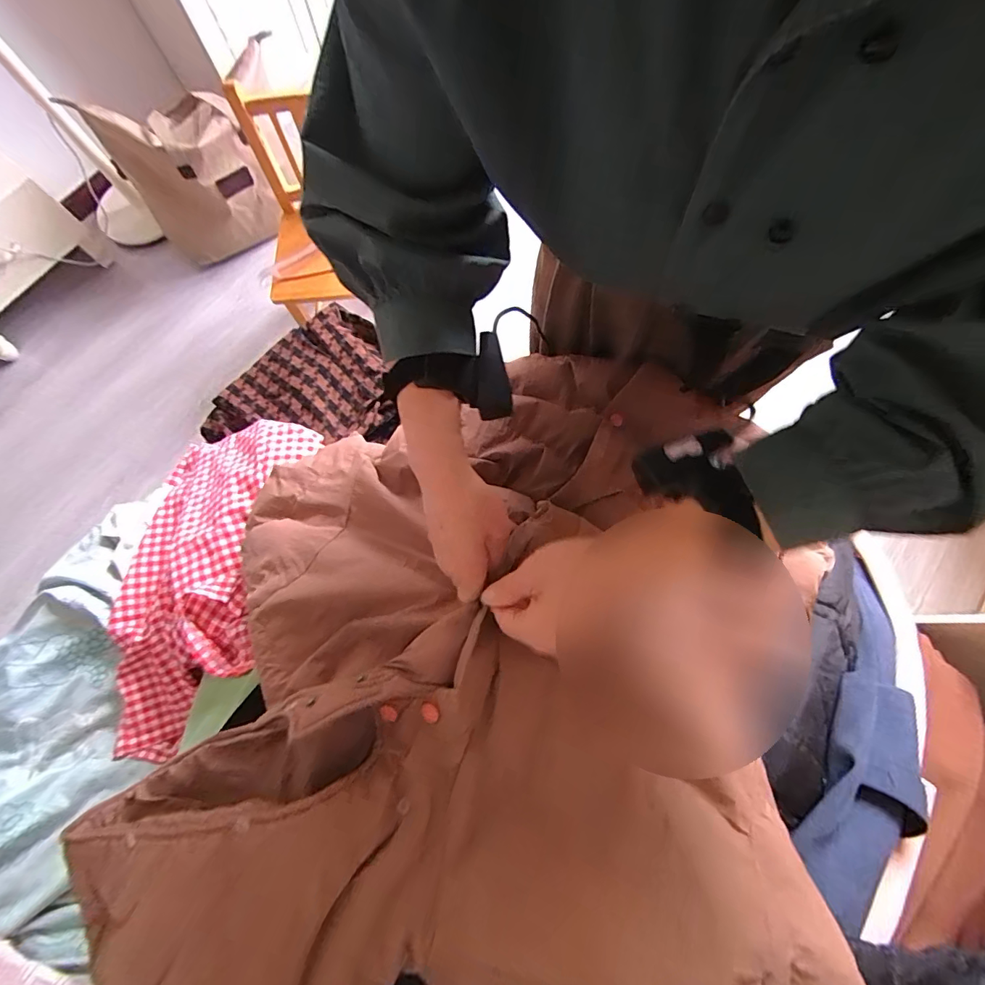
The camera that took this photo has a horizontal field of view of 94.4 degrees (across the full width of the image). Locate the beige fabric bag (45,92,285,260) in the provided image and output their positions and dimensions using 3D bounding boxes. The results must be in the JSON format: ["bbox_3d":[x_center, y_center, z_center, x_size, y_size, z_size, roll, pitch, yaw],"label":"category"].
[{"bbox_3d":[-0.877,-0.928,1.365,0.340,0.372,0.280,-35,76,-8],"label":"beige fabric bag"}]

